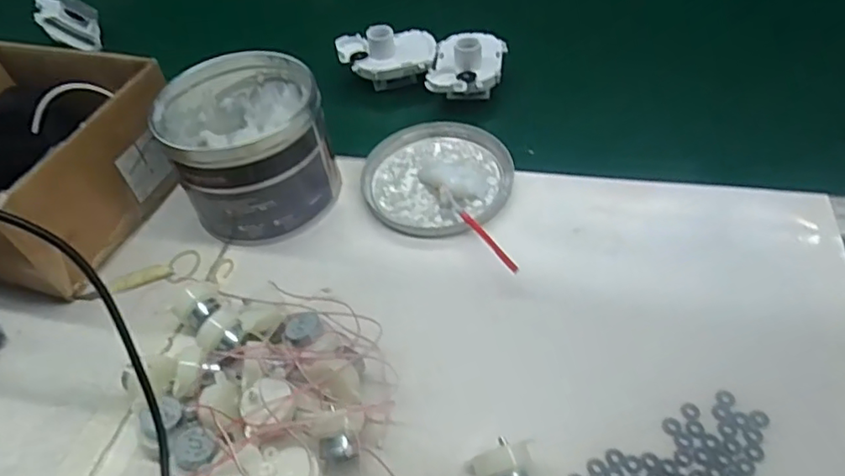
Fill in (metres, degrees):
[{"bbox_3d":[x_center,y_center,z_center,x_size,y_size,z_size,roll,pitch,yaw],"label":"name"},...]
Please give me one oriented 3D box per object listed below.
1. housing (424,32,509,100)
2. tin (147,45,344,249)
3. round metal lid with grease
[{"bbox_3d":[0.045,-0.174,0.579,0.070,0.045,0.097,7,49,13],"label":"housing"},{"bbox_3d":[-0.142,-0.078,0.481,0.120,0.099,0.131,-4,48,4],"label":"tin"},{"bbox_3d":[0.011,-0.057,0.505,0.135,0.014,0.125,-4,48,4],"label":"round metal lid with grease"}]

